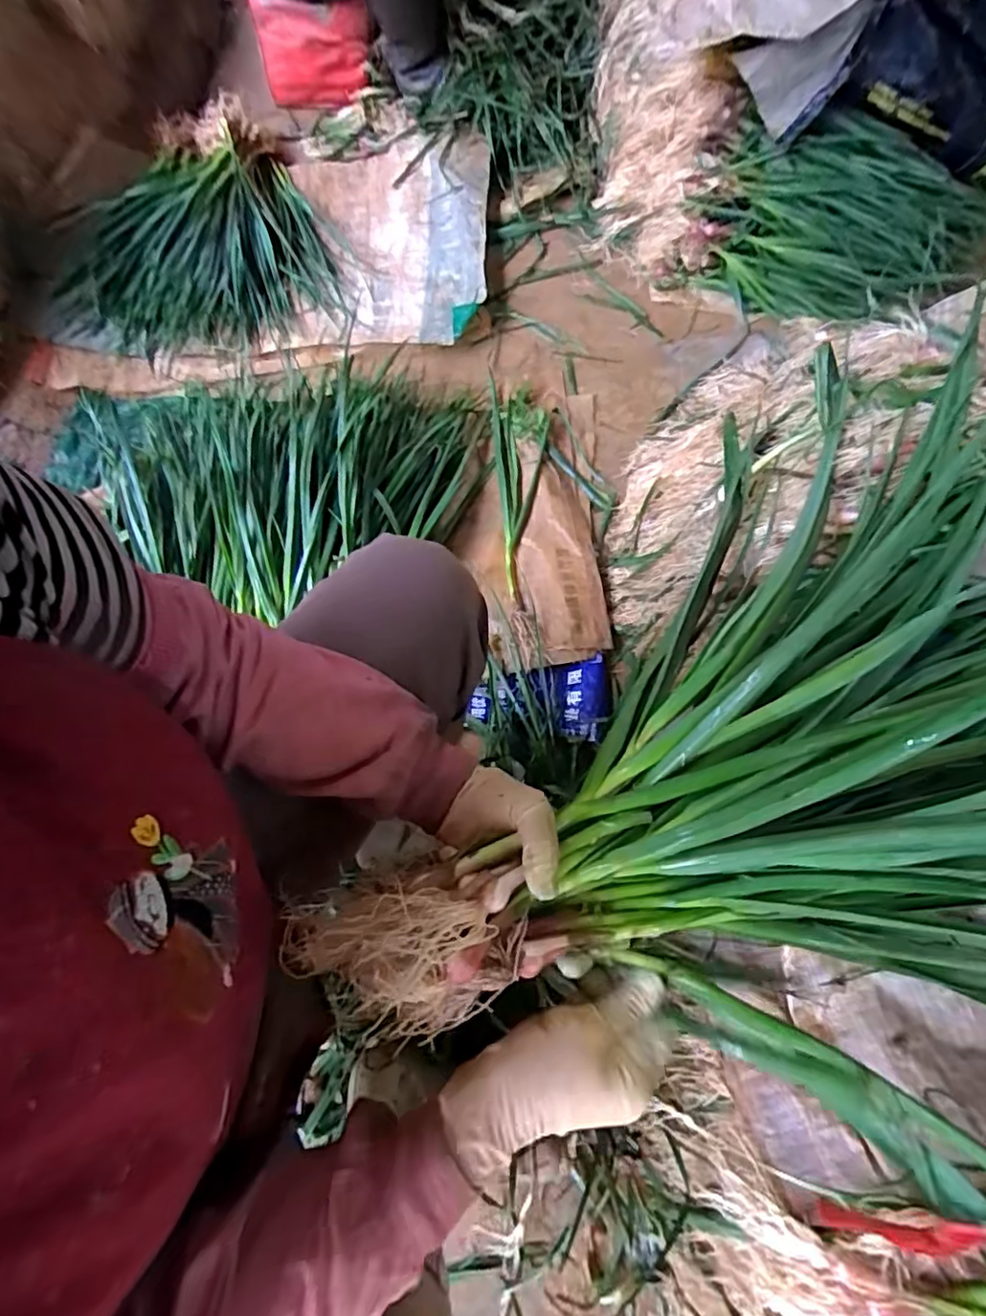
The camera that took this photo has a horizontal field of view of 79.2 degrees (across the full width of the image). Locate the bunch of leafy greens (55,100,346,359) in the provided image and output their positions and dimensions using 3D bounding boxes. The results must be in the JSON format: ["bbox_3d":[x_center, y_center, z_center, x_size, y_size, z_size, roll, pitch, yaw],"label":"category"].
[{"bbox_3d":[-0.560,-0.801,1.099,0.479,0.053,0.562,-20,69,-6],"label":"bunch of leafy greens"}]

